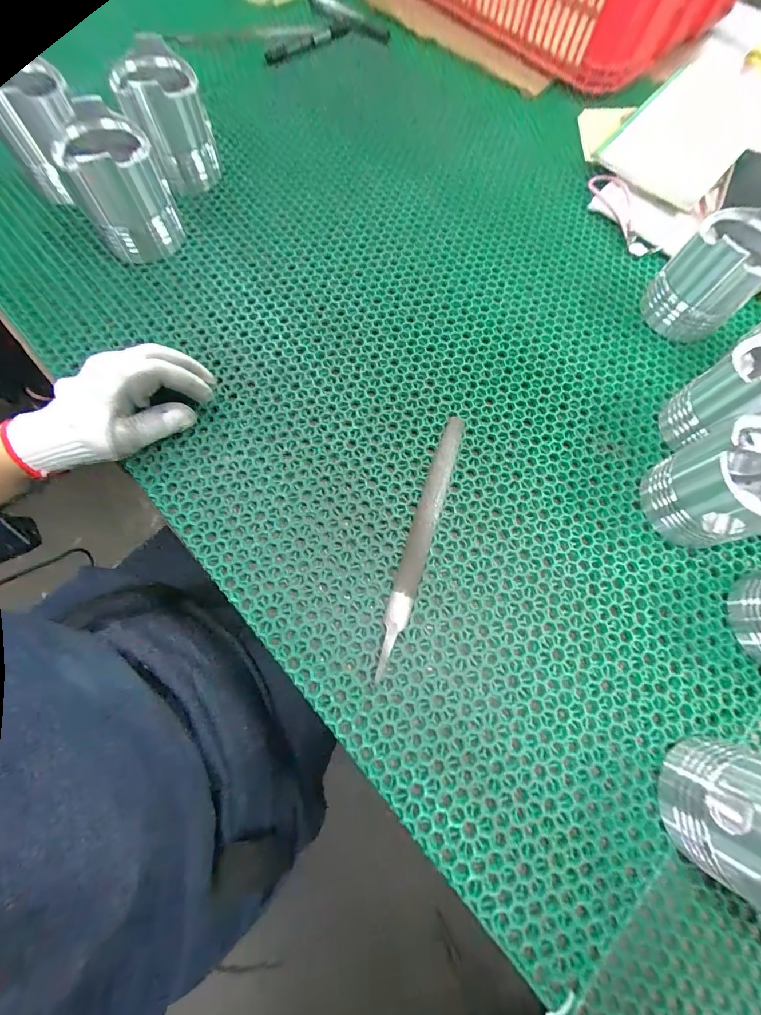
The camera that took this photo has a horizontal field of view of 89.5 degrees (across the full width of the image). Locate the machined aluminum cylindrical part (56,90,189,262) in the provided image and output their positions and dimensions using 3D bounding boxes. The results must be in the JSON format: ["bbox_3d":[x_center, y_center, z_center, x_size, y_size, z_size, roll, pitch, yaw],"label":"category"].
[{"bbox_3d":[-0.258,-0.318,0.378,0.078,0.095,0.086,-30,75,-12],"label":"machined aluminum cylindrical part"}]

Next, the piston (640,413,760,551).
[{"bbox_3d":[0.290,-0.018,0.315,0.086,0.092,0.085,-9,72,-6],"label":"piston"}]

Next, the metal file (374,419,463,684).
[{"bbox_3d":[0.036,0.021,0.331,0.019,0.009,0.233,18,71,4],"label":"metal file"}]

